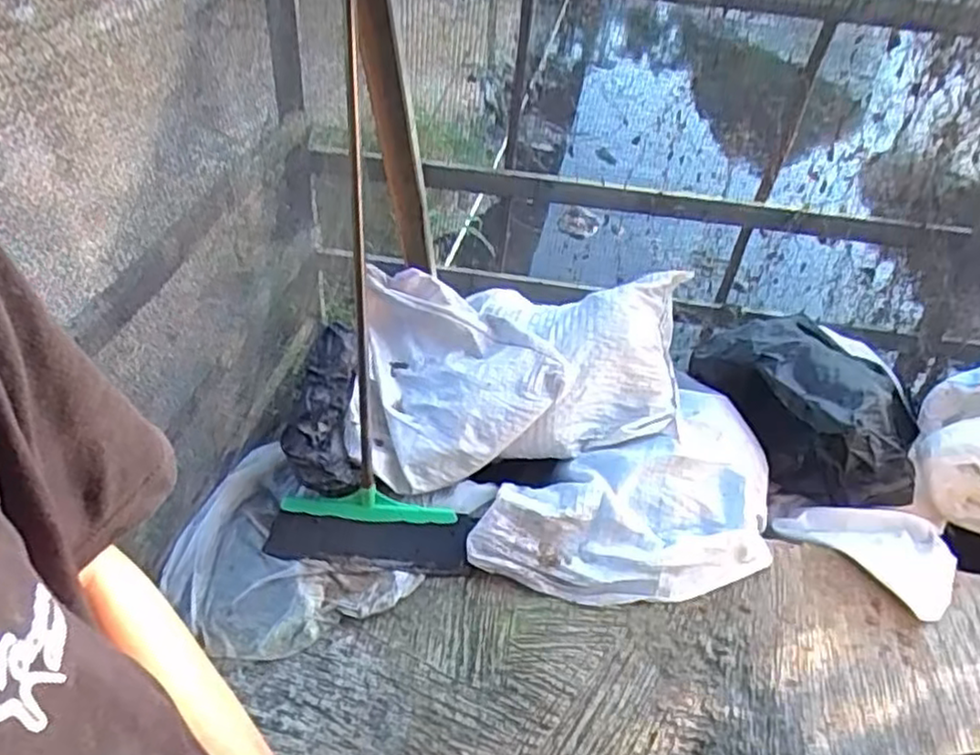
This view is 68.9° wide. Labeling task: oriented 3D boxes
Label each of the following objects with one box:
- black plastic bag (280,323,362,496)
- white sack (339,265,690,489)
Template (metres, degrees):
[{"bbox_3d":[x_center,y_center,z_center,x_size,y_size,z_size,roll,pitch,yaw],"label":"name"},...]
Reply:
[{"bbox_3d":[-0.331,0.057,1.451,0.137,0.078,0.350,3,73,-4],"label":"black plastic bag"},{"bbox_3d":[0.067,-0.039,1.585,0.730,0.217,0.470,-3,45,-11],"label":"white sack"}]

